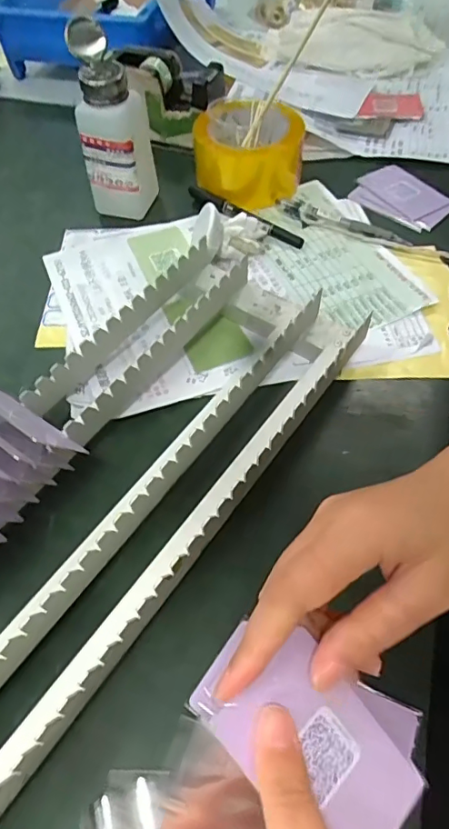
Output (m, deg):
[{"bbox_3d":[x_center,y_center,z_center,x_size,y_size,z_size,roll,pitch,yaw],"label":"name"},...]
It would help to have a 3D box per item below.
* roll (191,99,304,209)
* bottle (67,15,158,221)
[{"bbox_3d":[0.025,-0.262,0.504,0.083,0.070,0.083,38,65,23],"label":"roll"},{"bbox_3d":[-0.100,-0.260,0.467,0.059,0.143,0.056,6,57,6],"label":"bottle"}]

